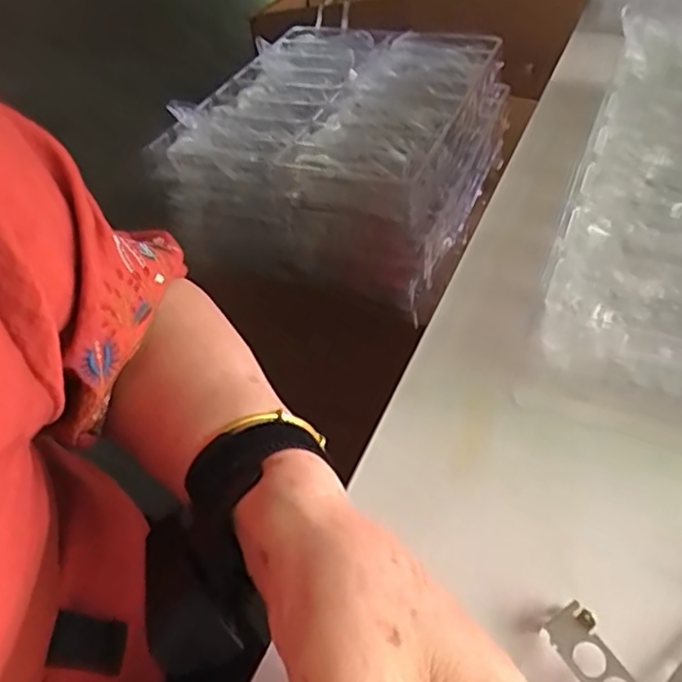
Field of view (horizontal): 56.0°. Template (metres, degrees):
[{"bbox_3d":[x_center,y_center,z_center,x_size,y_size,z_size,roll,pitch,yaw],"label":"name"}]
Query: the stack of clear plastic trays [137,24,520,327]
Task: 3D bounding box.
[{"bbox_3d":[0.009,-0.263,0.881,0.345,0.174,0.405,14,49,19],"label":"stack of clear plastic trays"}]

